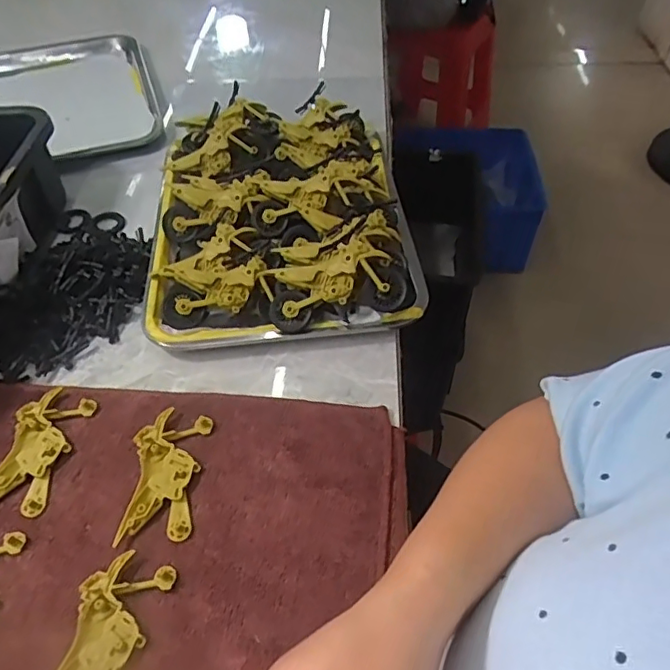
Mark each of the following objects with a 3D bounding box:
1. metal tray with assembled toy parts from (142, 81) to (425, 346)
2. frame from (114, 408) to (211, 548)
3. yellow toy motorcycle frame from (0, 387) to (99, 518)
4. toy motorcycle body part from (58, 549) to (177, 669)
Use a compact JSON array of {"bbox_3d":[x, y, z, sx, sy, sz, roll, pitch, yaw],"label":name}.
[{"bbox_3d":[-0.059,-0.137,0.591,0.251,0.067,0.340,-5,49,-3],"label":"metal tray with assembled toy parts"},{"bbox_3d":[-0.126,0.104,0.417,0.051,0.011,0.101,1,49,3],"label":"frame"},{"bbox_3d":[-0.229,0.089,0.433,0.050,0.013,0.103,8,49,8],"label":"yellow toy motorcycle frame"},{"bbox_3d":[-0.141,0.187,0.346,0.050,0.010,0.101,10,50,10],"label":"toy motorcycle body part"}]

